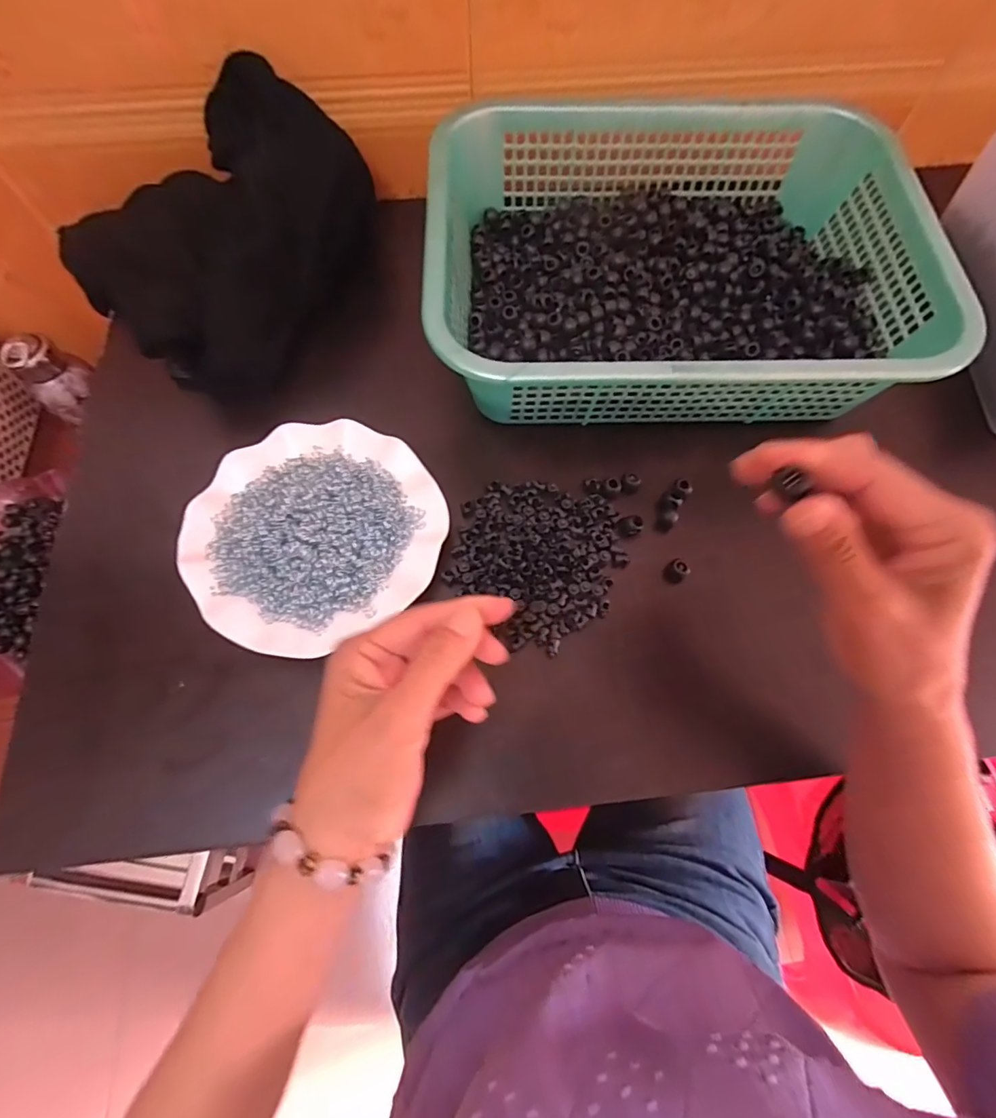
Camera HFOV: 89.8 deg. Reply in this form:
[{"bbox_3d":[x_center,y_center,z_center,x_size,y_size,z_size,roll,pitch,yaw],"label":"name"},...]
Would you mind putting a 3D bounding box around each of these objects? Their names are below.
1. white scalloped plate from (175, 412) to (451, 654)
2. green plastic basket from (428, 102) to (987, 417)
[{"bbox_3d":[-0.138,-0.023,0.379,0.181,0.027,0.173,0,70,-1],"label":"white scalloped plate"},{"bbox_3d":[0.139,-0.244,0.422,0.379,0.088,0.284,-1,70,-1],"label":"green plastic basket"}]

